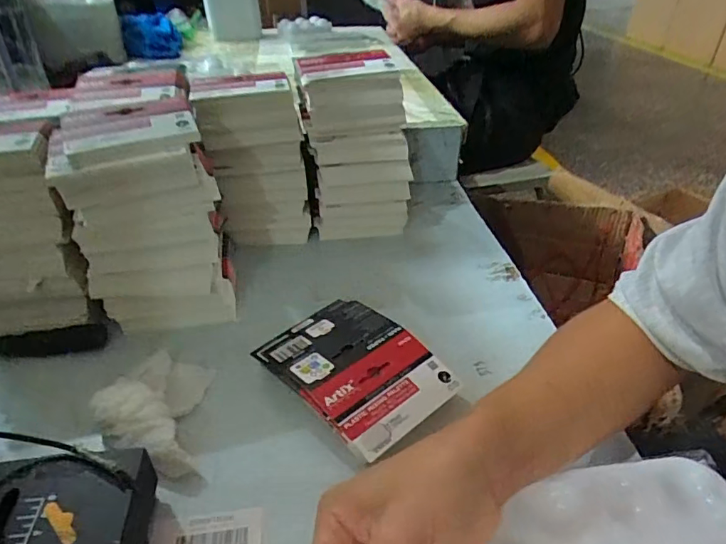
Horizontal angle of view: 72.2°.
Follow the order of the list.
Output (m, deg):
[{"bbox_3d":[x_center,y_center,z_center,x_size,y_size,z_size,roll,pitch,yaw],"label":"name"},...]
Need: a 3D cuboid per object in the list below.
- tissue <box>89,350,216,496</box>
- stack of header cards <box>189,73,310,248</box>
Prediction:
[{"bbox_3d":[-0.157,0.104,0.372,0.076,0.026,0.125,-5,36,-9],"label":"tissue"},{"bbox_3d":[-0.120,-0.118,0.558,0.107,0.178,0.071,-7,36,-11],"label":"stack of header cards"}]

